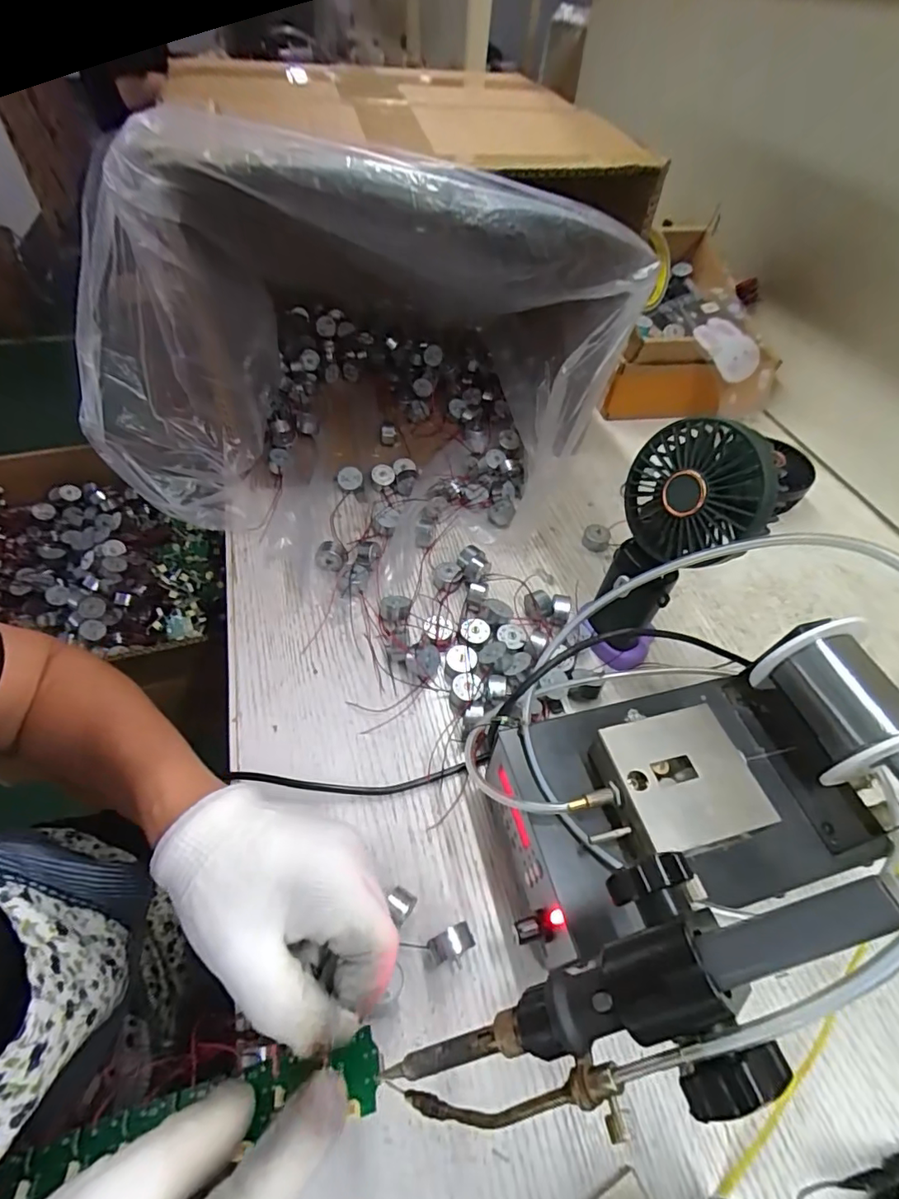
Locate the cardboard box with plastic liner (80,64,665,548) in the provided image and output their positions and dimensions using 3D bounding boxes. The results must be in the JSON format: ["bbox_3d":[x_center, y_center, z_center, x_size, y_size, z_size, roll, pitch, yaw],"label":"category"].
[{"bbox_3d":[-0.071,-0.277,0.492,0.416,0.280,0.322,-2,50,-5],"label":"cardboard box with plastic liner"}]

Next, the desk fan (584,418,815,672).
[{"bbox_3d":[0.145,-0.027,0.354,0.081,0.180,0.074,23,53,15],"label":"desk fan"}]

